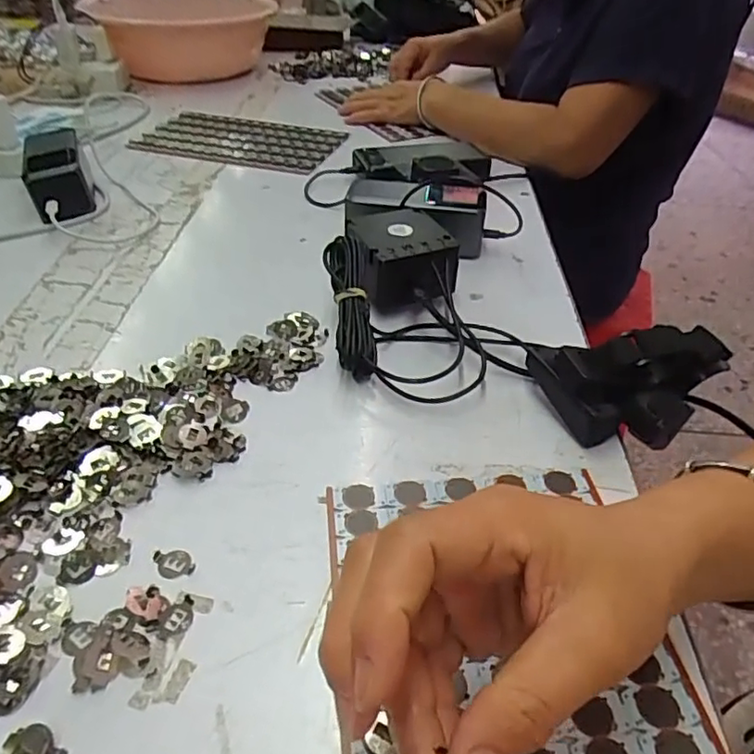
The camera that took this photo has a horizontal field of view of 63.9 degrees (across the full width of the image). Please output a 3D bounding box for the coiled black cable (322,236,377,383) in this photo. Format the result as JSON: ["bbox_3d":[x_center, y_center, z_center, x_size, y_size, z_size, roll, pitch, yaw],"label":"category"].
[{"bbox_3d":[-0.019,-0.052,0.443,0.029,0.027,0.109,-4,63,-9],"label":"coiled black cable"}]

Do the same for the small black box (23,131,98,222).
[{"bbox_3d":[-0.336,-0.213,0.638,0.061,0.053,0.154,-15,43,-22],"label":"small black box"}]

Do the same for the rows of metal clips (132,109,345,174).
[{"bbox_3d":[-0.182,-0.326,0.828,0.264,0.008,0.182,16,41,15],"label":"rows of metal clips"}]

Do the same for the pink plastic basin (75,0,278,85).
[{"bbox_3d":[-0.356,-0.610,1.082,0.270,0.104,0.263,2,39,-2],"label":"pink plastic basin"}]

